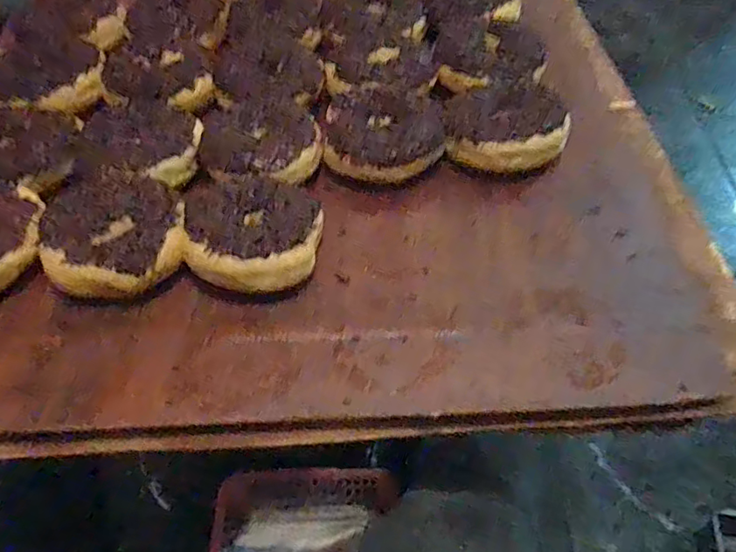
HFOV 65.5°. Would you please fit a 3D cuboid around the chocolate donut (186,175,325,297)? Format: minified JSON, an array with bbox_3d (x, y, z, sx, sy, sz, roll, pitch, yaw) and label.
[{"bbox_3d":[-0.077,-0.031,0.374,0.091,0.024,0.091,3,54,4],"label":"chocolate donut"}]

